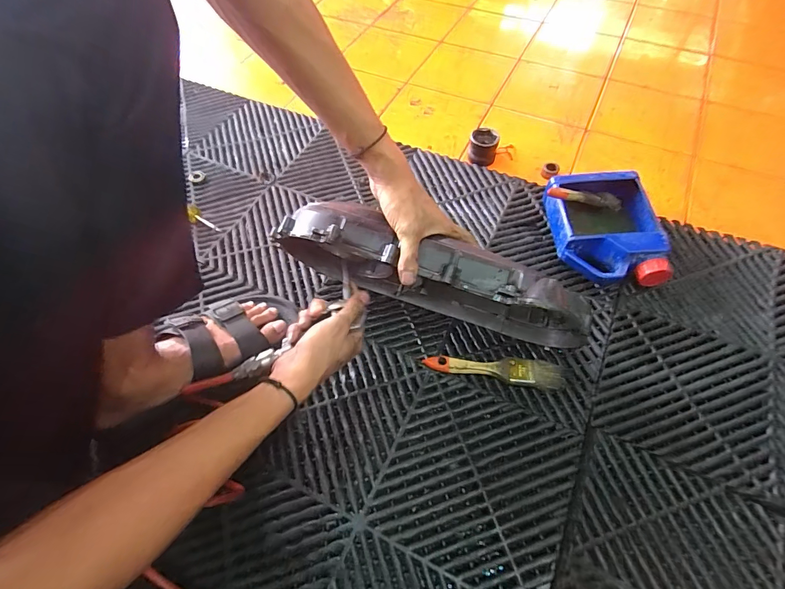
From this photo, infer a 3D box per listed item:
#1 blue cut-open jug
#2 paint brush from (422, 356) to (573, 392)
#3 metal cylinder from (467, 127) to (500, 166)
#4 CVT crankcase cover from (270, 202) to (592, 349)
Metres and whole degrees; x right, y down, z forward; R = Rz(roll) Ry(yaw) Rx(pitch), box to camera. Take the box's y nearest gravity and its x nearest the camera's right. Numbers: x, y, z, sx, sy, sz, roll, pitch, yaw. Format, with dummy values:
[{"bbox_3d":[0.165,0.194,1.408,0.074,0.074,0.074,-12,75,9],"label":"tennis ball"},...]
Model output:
[{"bbox_3d":[0.324,-0.102,0.620,0.162,0.072,0.185,5,59,5],"label":"blue cut-open jug"},{"bbox_3d":[0.139,0.098,0.534,0.187,0.020,0.036,8,59,7],"label":"paint brush"},{"bbox_3d":[0.169,-0.274,0.747,0.050,0.050,0.053,-1,58,1],"label":"metal cylinder"},{"bbox_3d":[0.045,-0.018,0.514,0.389,0.163,0.075,16,60,12],"label":"CVT crankcase cover"}]

